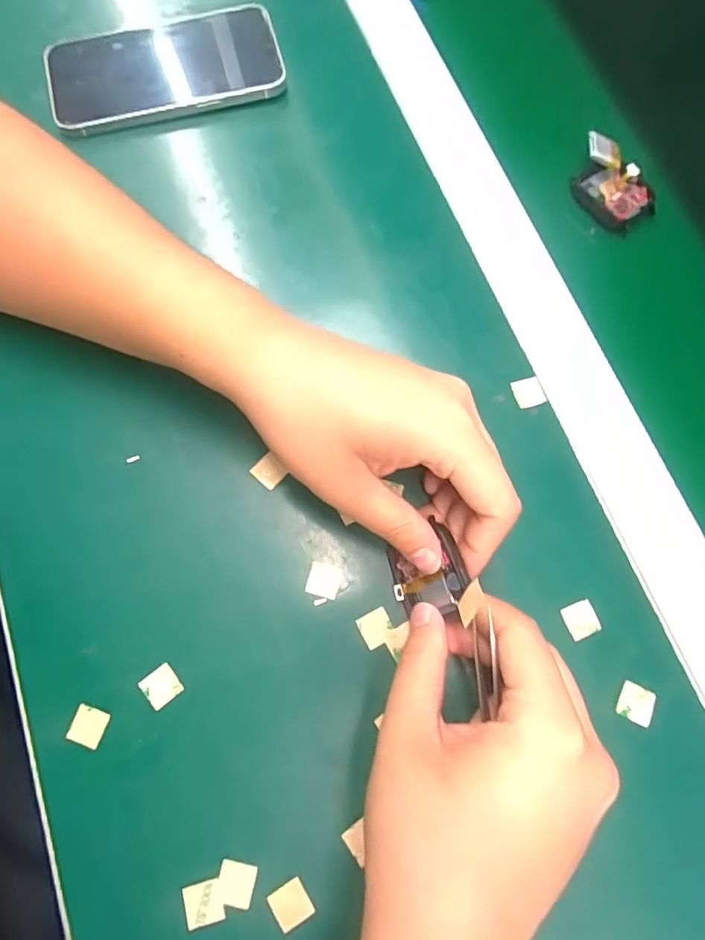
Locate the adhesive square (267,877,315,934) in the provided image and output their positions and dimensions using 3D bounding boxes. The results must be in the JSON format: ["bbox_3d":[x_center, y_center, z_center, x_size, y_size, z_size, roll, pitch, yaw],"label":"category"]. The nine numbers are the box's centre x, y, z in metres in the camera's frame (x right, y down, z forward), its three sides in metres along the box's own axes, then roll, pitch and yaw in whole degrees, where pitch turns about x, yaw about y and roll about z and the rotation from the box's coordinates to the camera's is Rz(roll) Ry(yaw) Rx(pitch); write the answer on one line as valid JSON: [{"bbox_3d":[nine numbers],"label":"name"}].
[{"bbox_3d":[-0.026,0.185,0.225,0.015,0.004,0.015,-30,78,-9],"label":"adhesive square"}]

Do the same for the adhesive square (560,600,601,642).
[{"bbox_3d":[0.111,0.073,0.258,0.015,0.004,0.016,-21,77,-7],"label":"adhesive square"}]

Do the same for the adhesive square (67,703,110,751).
[{"bbox_3d":[-0.121,0.117,0.241,0.015,0.004,0.016,20,76,3],"label":"adhesive square"}]

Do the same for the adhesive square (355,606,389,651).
[{"bbox_3d":[0.011,0.076,0.255,0.015,0.004,0.016,-26,78,-8],"label":"adhesive square"}]

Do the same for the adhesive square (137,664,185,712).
[{"bbox_3d":[-0.089,0.101,0.247,0.016,0.004,0.016,-38,80,-11],"label":"adhesive square"}]

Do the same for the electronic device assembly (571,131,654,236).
[{"bbox_3d":[0.158,-0.173,0.321,0.035,0.023,0.054,-36,79,-10],"label":"electronic device assembly"}]

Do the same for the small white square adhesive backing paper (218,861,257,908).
[{"bbox_3d":[-0.050,0.177,0.226,0.015,0.004,0.016,12,75,1],"label":"small white square adhesive backing paper"}]

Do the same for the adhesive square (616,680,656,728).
[{"bbox_3d":[0.133,0.109,0.248,0.016,0.004,0.016,25,76,5],"label":"adhesive square"}]

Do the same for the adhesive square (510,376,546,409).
[{"bbox_3d":[0.096,-0.043,0.289,0.017,0.004,0.016,-16,76,-6],"label":"adhesive square"}]

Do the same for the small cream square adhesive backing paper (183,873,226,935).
[{"bbox_3d":[-0.063,0.184,0.224,0.016,0.004,0.017,-16,76,-6],"label":"small cream square adhesive backing paper"}]

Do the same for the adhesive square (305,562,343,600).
[{"bbox_3d":[-0.014,0.054,0.260,0.016,0.004,0.016,15,75,2],"label":"adhesive square"}]

